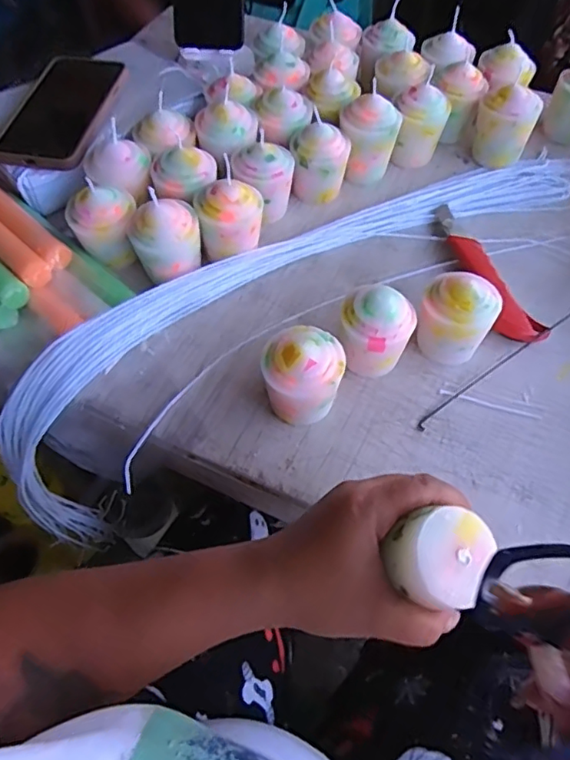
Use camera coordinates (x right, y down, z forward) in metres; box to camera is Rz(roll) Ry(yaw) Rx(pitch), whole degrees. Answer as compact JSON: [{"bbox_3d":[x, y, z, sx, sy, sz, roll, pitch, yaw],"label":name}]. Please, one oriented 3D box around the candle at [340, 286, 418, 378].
[{"bbox_3d":[0.068,-0.033,0.423,0.056,0.065,0.055,8,59,5],"label":"candle"}]

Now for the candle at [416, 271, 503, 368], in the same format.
[{"bbox_3d":[0.132,-0.046,0.432,0.055,0.065,0.047,21,61,13],"label":"candle"}]

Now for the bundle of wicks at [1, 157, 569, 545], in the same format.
[{"bbox_3d":[0.011,-0.058,0.581,0.615,0.240,0.106,-26,62,-15],"label":"bundle of wicks"}]

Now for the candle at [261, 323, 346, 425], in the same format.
[{"bbox_3d":[0.013,-0.004,0.401,0.055,0.071,0.051,0,59,0],"label":"candle"}]

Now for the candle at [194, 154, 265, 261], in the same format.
[{"bbox_3d":[-0.046,-0.143,0.470,0.055,0.058,0.045,-14,60,-8],"label":"candle"}]

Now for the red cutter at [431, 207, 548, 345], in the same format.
[{"bbox_3d":[0.175,-0.102,0.496,0.036,0.022,0.171,-14,60,-8],"label":"red cutter"}]

